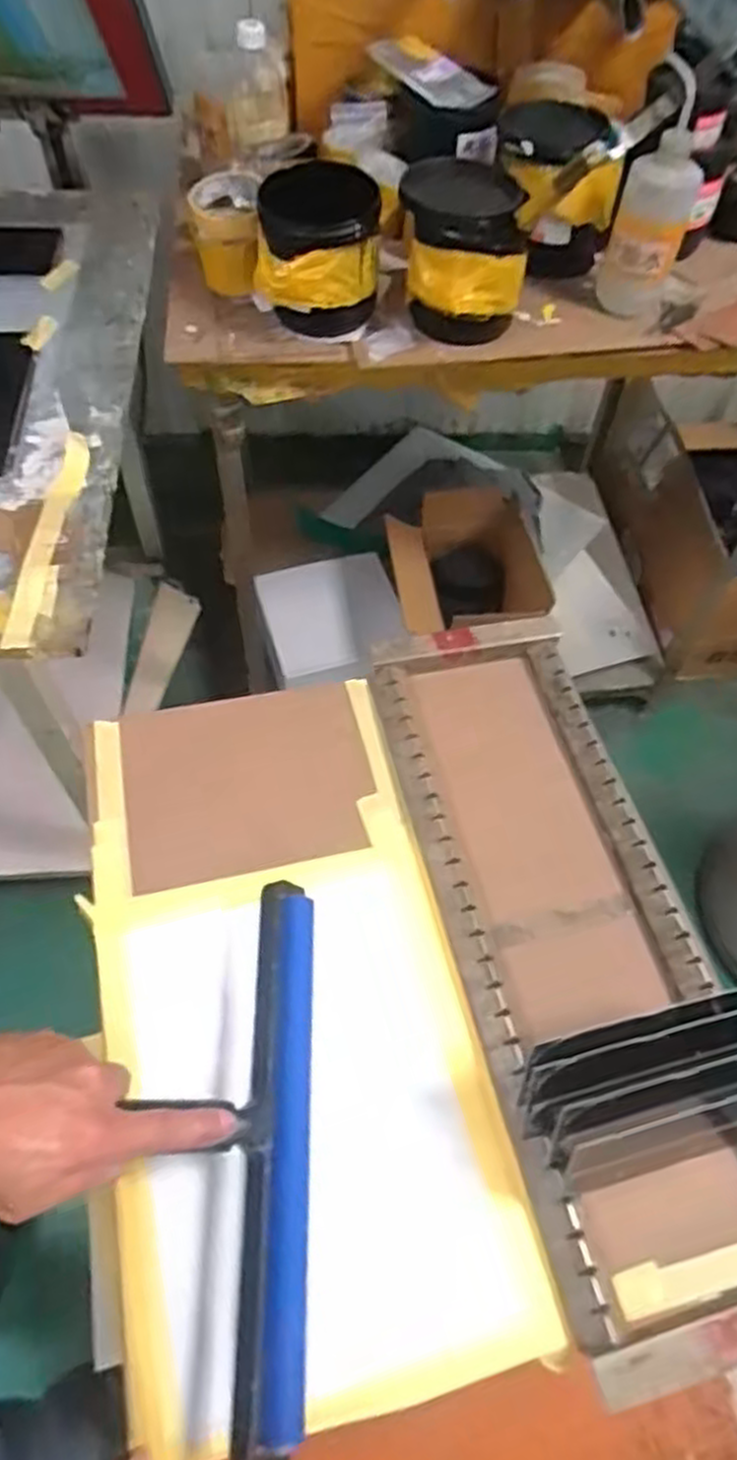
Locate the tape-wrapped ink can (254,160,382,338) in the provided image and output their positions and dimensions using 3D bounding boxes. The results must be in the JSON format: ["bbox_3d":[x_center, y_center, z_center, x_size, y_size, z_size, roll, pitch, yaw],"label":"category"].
[{"bbox_3d":[-0.054,-0.498,0.827,0.128,0.124,0.107,-1,59,-4],"label":"tape-wrapped ink can"}]

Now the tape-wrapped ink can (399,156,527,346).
[{"bbox_3d":[0.100,-0.499,0.840,0.133,0.134,0.132,1,59,-2],"label":"tape-wrapped ink can"}]

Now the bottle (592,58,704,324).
[{"bbox_3d":[0.306,-0.560,0.836,0.079,0.225,0.070,20,60,9],"label":"bottle"}]

